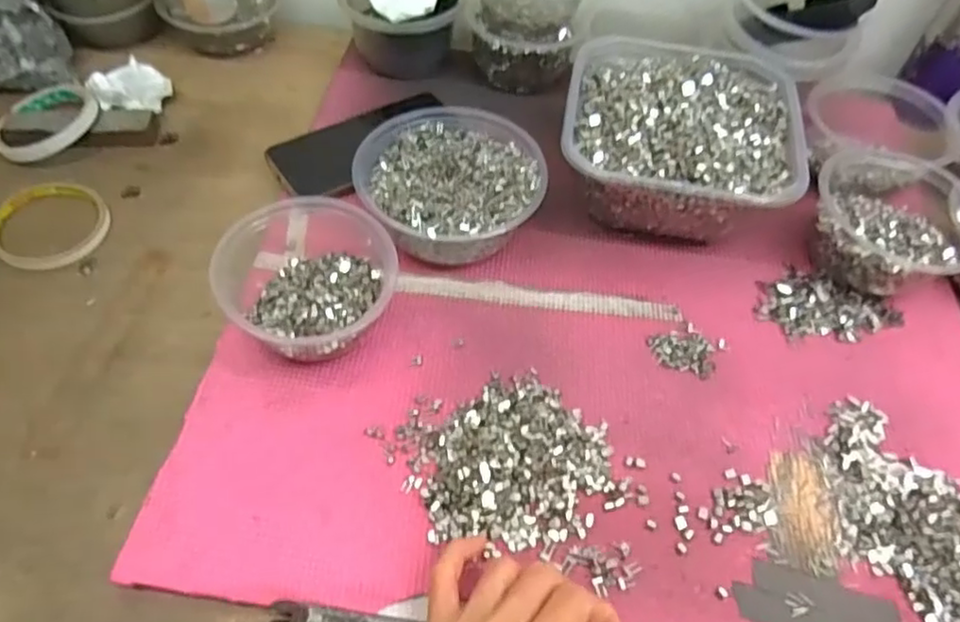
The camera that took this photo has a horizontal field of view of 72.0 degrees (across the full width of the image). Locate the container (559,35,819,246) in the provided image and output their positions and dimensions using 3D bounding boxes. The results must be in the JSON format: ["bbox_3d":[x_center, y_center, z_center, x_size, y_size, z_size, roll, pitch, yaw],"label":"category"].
[{"bbox_3d":[0.154,-0.138,0.527,0.173,0.072,0.179,11,54,5],"label":"container"}]

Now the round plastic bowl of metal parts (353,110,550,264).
[{"bbox_3d":[-0.023,-0.095,0.503,0.131,0.053,0.131,2,53,-2],"label":"round plastic bowl of metal parts"}]

